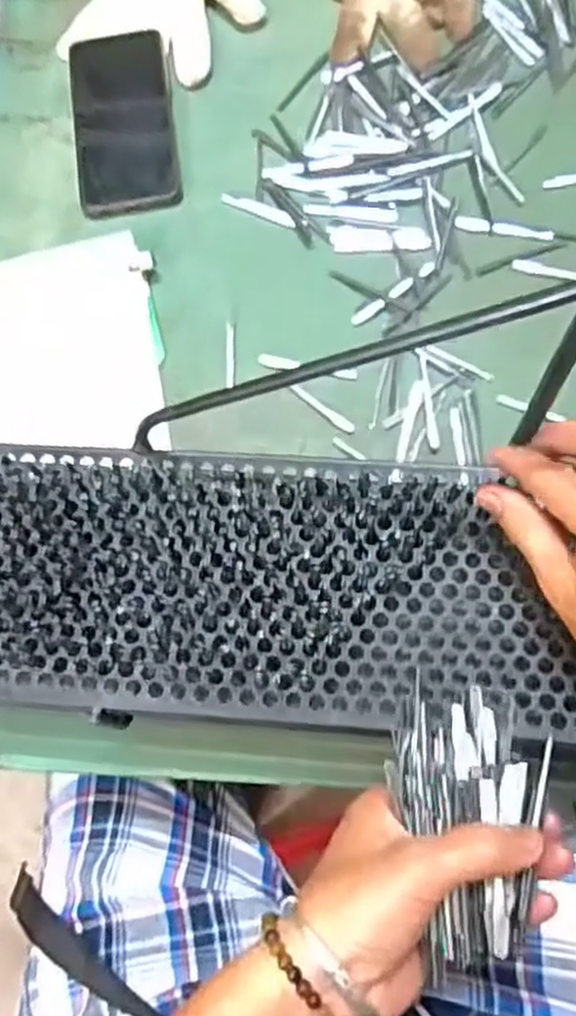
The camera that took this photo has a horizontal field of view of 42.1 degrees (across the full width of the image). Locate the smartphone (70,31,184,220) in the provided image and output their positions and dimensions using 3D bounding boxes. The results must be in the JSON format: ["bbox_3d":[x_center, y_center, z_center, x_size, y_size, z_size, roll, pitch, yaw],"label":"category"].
[{"bbox_3d":[-0.126,-0.294,0.572,0.075,0.012,0.158,-9,72,-1],"label":"smartphone"}]

